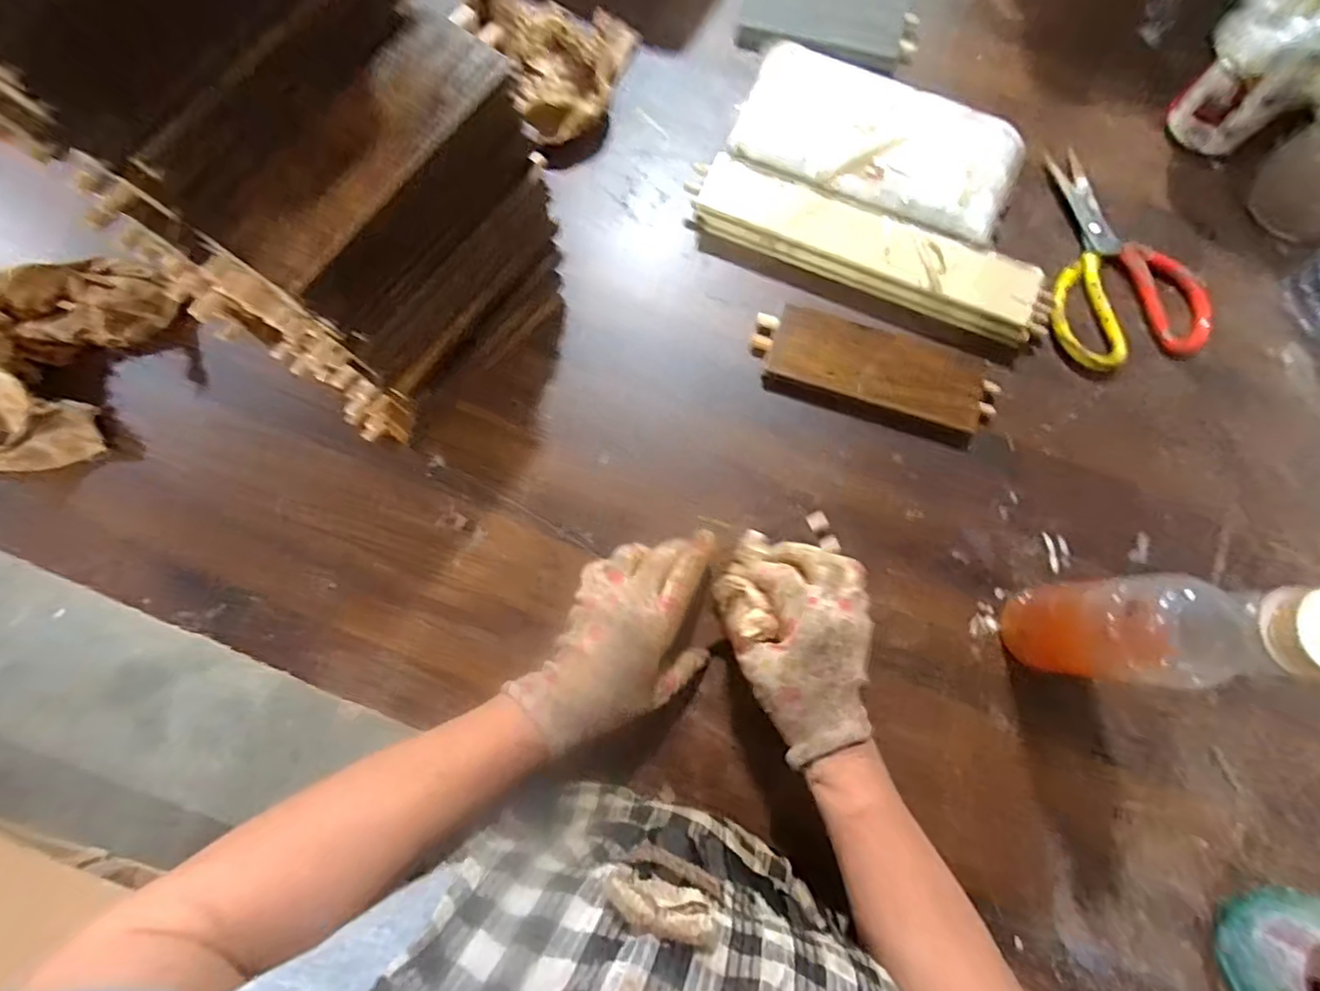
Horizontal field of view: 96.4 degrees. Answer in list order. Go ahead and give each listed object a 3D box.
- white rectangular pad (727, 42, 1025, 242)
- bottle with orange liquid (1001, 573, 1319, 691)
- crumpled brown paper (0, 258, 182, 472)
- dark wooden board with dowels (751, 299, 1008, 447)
[{"bbox_3d":[0.181,-0.295,0.507,0.224,0.054,0.103,23,80,3],"label":"white rectangular pad"},{"bbox_3d":[0.294,0.082,0.359,0.056,0.209,0.063,1,79,-1],"label":"bottle with orange liquid"},{"bbox_3d":[-0.498,-0.111,0.463,0.146,0.050,0.191,23,80,3],"label":"crumpled brown paper"},{"bbox_3d":[0.178,-0.104,0.490,0.199,0.021,0.074,18,79,3],"label":"dark wooden board with dowels"}]

